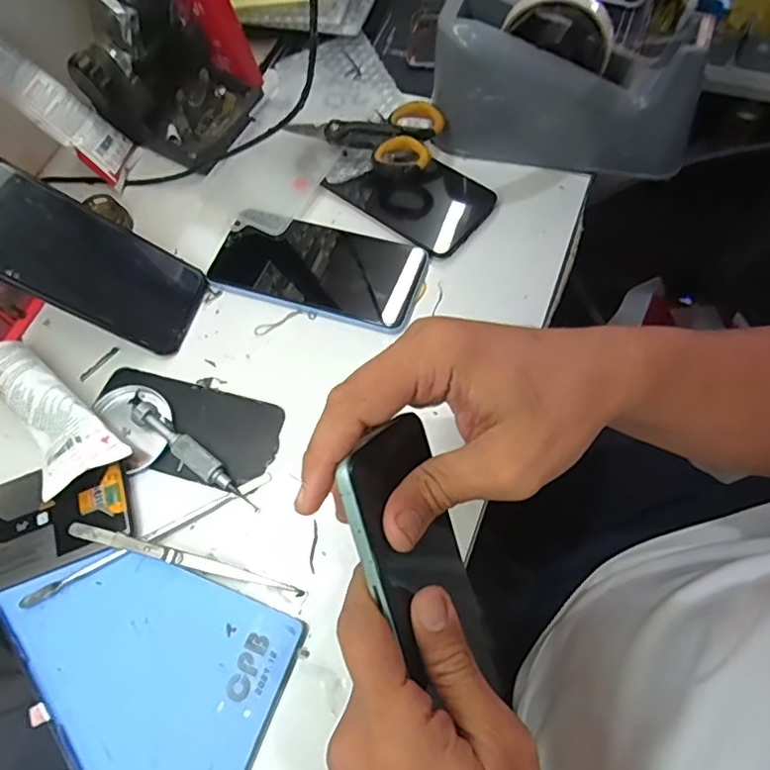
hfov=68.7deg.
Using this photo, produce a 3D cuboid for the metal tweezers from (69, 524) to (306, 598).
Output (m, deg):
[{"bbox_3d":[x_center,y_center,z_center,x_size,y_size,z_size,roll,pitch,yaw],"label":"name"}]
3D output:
[{"bbox_3d":[-0.128,0.110,0.356,0.155,0.013,0.009,12,68,10],"label":"metal tweezers"}]

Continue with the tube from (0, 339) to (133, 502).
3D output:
[{"bbox_3d":[-0.239,0.016,0.402,0.053,0.027,0.138,-39,69,-12],"label":"tube"}]

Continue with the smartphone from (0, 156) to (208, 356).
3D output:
[{"bbox_3d":[-0.219,-0.090,0.411,0.165,0.009,0.078,30,63,-28],"label":"smartphone"}]

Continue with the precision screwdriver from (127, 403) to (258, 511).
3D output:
[{"bbox_3d":[-0.132,0.049,0.389,0.109,0.019,0.016,34,73,18],"label":"precision screwdriver"}]

